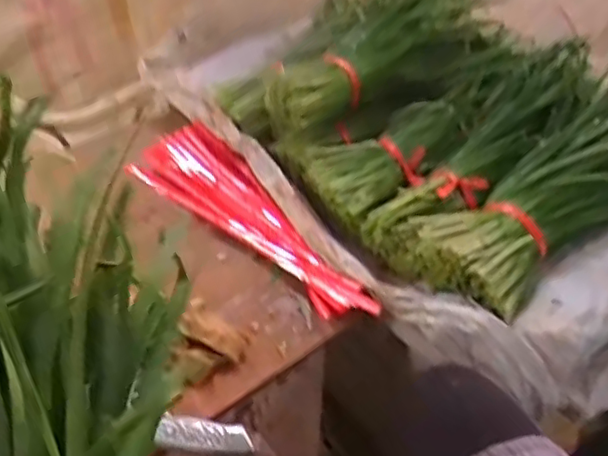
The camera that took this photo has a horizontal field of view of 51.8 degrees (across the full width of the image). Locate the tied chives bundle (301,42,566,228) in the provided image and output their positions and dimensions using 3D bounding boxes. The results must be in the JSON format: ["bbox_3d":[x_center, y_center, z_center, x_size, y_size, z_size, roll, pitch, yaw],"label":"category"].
[{"bbox_3d":[0.167,-0.131,0.768,0.370,0.065,0.113,-36,57,-18],"label":"tied chives bundle"}]

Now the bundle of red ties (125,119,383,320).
[{"bbox_3d":[-0.059,-0.010,0.685,0.097,0.019,0.341,-42,61,-16],"label":"bundle of red ties"}]

